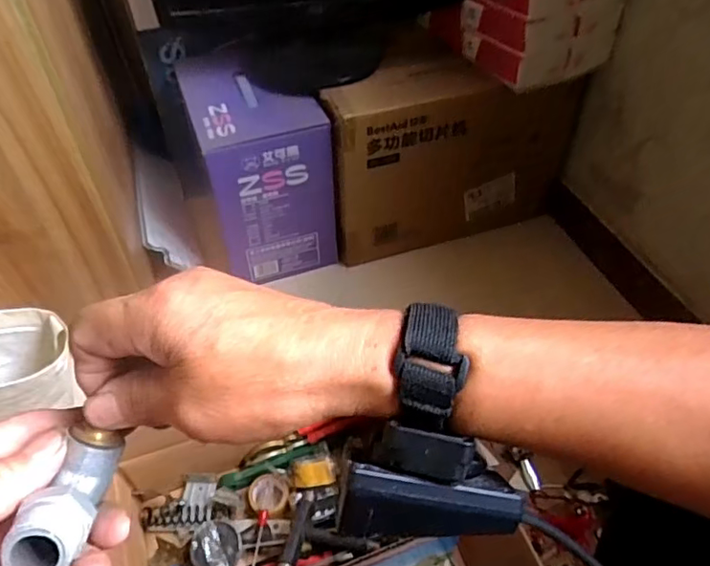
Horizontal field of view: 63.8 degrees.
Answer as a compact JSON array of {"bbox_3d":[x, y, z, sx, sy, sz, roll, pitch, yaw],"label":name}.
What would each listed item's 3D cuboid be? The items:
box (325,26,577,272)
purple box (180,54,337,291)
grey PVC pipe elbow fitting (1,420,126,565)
[{"bbox_3d":[0.144,-0.257,1.022,0.412,0.289,0.236,-12,48,-11],"label":"box"},{"bbox_3d":[-0.168,-0.204,0.982,0.186,0.270,0.277,-16,49,-14],"label":"purple box"},{"bbox_3d":[-0.117,0.089,0.236,0.023,0.025,0.063,-1,26,-1],"label":"grey PVC pipe elbow fitting"}]

